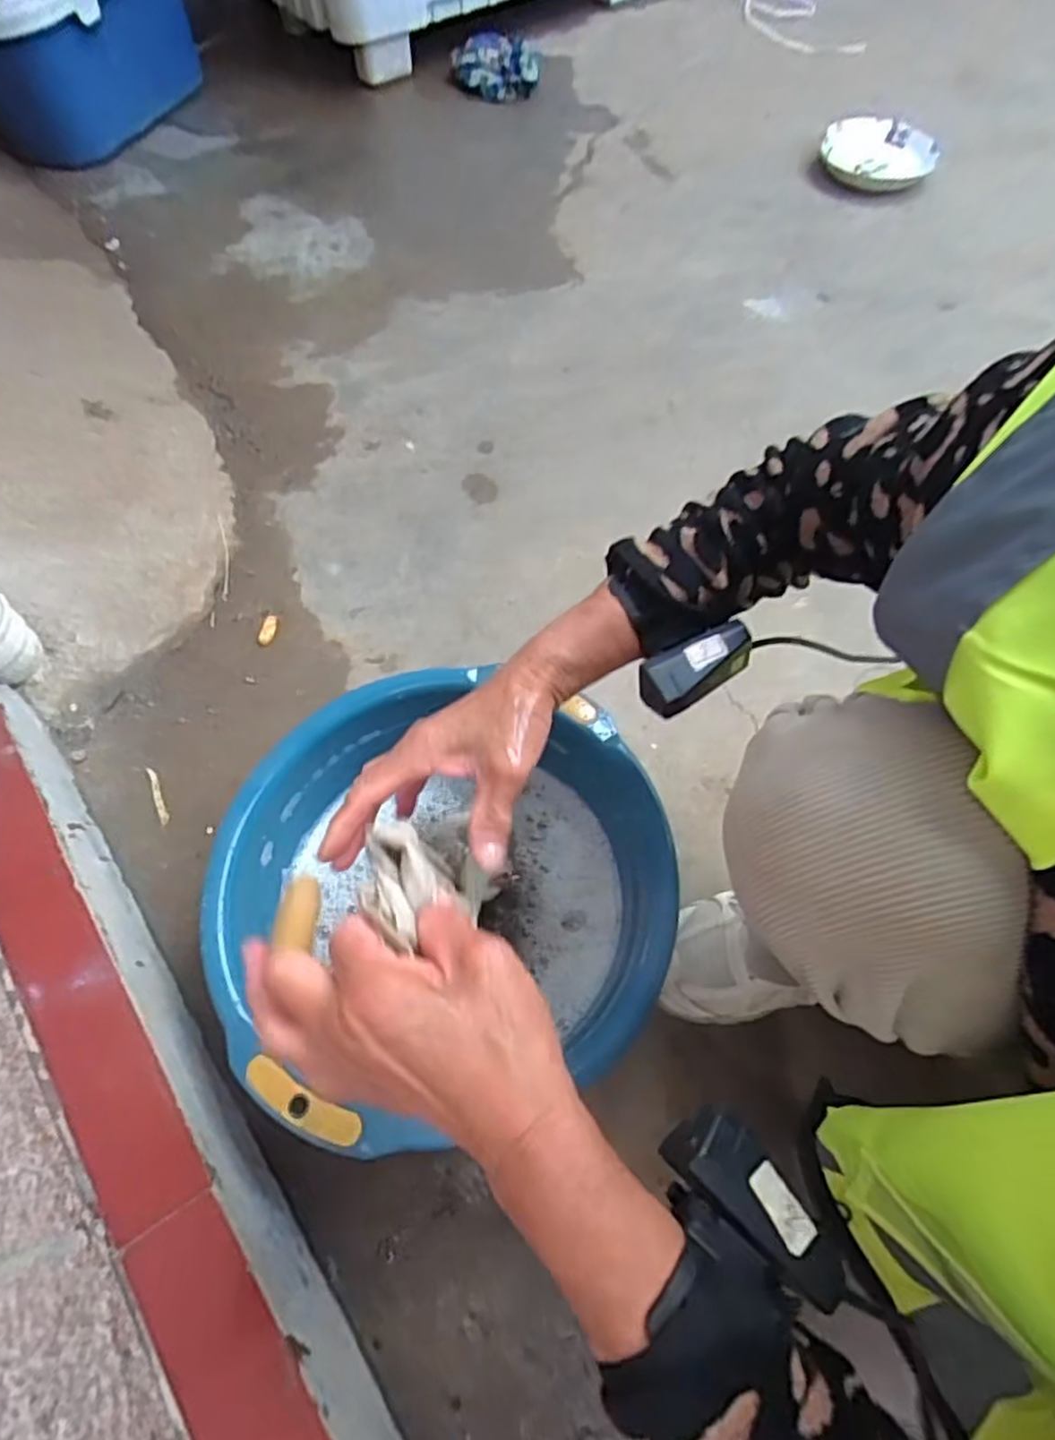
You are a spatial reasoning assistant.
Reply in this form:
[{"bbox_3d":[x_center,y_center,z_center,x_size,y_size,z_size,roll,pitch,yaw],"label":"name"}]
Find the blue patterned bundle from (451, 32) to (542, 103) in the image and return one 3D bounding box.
[{"bbox_3d":[-0.059,-1.180,1.287,0.160,0.064,0.114,2,62,0],"label":"blue patterned bundle"}]

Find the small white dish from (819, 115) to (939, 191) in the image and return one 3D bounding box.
[{"bbox_3d":[0.571,-0.924,1.160,0.176,0.037,0.167,0,62,-1],"label":"small white dish"}]

